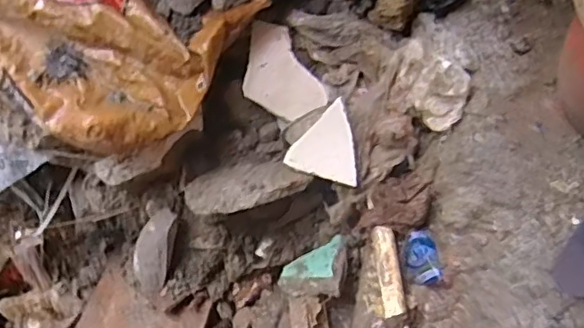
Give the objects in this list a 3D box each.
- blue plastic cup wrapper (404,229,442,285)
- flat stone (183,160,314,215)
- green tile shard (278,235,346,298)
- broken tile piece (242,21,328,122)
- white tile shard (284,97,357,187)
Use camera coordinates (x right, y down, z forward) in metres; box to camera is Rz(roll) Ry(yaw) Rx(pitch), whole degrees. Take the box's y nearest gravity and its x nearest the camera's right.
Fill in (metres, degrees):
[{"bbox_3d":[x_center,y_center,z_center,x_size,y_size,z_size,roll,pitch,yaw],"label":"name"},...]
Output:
[{"bbox_3d":[0.132,0.096,0.587,0.021,0.036,0.059,13,46,-31],"label":"blue plastic cup wrapper"},{"bbox_3d":[-0.051,0.019,0.634,0.130,0.017,0.082,-17,32,0],"label":"flat stone"},{"bbox_3d":[0.023,0.116,0.666,0.074,0.016,0.068,-7,50,25],"label":"green tile shard"},{"bbox_3d":[-0.018,-0.100,0.659,0.074,0.005,0.112,-30,86,-2],"label":"broken tile piece"},{"bbox_3d":[0.039,-0.025,0.607,0.073,0.007,0.077,19,94,9],"label":"white tile shard"}]

